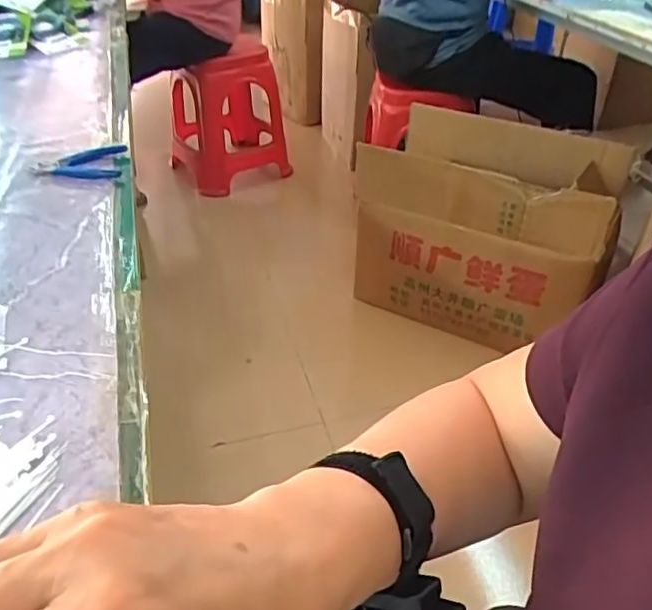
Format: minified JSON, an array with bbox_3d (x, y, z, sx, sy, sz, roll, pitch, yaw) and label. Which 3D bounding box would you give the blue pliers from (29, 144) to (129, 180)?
[{"bbox_3d":[-0.316,-0.180,0.779,0.110,0.016,0.082,-7,39,-9],"label":"blue pliers"}]

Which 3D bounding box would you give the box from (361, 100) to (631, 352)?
[{"bbox_3d":[0.434,-0.218,1.682,0.613,0.457,0.452,14,39,16],"label":"box"}]

